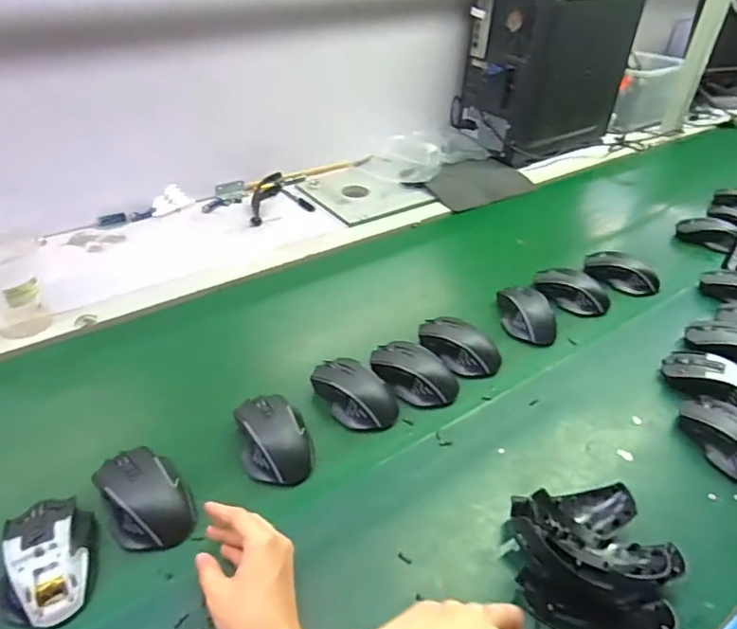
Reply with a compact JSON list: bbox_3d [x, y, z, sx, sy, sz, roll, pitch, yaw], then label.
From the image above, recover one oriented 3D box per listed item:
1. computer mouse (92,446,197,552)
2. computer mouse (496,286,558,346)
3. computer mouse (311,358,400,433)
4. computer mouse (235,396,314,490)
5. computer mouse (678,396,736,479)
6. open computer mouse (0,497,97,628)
[{"bbox_3d":[-0.220,0.173,0.534,0.074,0.039,0.115,-21,45,-28],"label":"computer mouse"},{"bbox_3d":[0.228,0.000,0.787,0.065,0.037,0.098,-7,40,-13],"label":"computer mouse"},{"bbox_3d":[-0.017,0.093,0.653,0.059,0.037,0.109,-29,49,-34],"label":"computer mouse"},{"bbox_3d":[-0.105,0.133,0.599,0.073,0.043,0.113,-10,40,-17],"label":"computer mouse"},{"bbox_3d":[0.404,0.139,0.607,0.063,0.036,0.122,-15,42,-22],"label":"computer mouse"},{"bbox_3d":[-0.291,0.212,0.486,0.081,0.034,0.119,-8,40,-14],"label":"open computer mouse"}]

